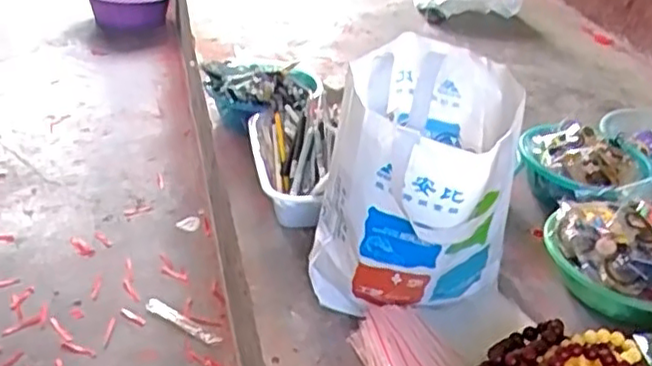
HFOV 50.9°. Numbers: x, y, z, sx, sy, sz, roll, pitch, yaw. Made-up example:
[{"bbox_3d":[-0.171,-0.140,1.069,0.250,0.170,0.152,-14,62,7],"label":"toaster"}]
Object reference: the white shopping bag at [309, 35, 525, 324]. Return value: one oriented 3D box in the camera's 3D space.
[{"bbox_3d":[0.109,0.018,0.838,0.214,0.303,0.227,19,35,19],"label":"white shopping bag"}]

